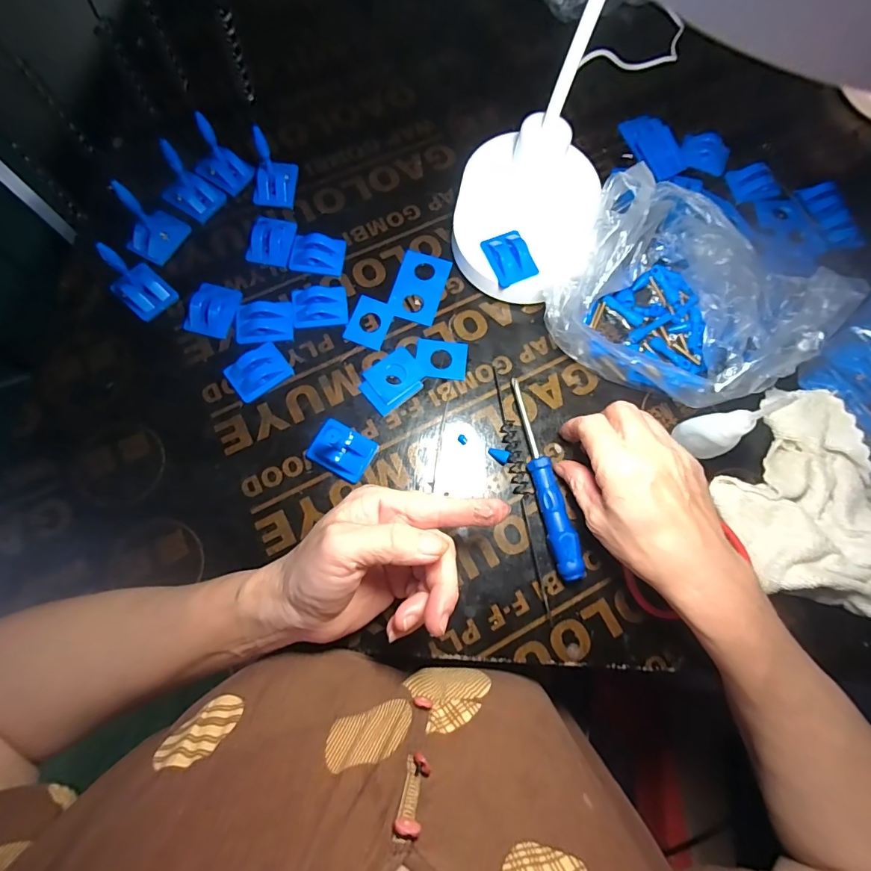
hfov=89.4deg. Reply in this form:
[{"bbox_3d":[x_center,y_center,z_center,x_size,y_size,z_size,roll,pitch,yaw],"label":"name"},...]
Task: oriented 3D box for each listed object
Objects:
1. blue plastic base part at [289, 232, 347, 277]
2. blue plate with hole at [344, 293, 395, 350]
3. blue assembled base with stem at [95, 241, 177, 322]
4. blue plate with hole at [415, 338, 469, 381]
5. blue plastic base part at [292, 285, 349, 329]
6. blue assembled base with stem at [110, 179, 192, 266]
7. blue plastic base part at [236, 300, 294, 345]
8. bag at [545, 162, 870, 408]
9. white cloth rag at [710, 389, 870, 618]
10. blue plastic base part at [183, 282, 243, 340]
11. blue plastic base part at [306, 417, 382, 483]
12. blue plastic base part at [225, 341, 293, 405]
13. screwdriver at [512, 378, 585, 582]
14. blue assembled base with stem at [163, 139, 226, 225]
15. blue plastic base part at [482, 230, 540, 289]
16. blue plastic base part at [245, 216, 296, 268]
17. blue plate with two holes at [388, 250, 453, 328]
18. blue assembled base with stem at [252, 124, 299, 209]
[{"bbox_3d":[-0.098,-0.152,0.367,0.043,0.010,0.035,7,75,0],"label":"blue plastic base part"},{"bbox_3d":[-0.054,-0.093,0.360,0.033,0.004,0.041,19,75,4],"label":"blue plate with hole"},{"bbox_3d":[-0.232,-0.121,0.332,0.037,0.053,0.034,39,77,9],"label":"blue assembled base with stem"},{"bbox_3d":[0.005,-0.062,0.356,0.041,0.004,0.033,7,75,0],"label":"blue plate with hole"},{"bbox_3d":[-0.094,-0.106,0.360,0.043,0.009,0.035,-8,75,-4],"label":"blue plastic base part"},{"bbox_3d":[-0.231,-0.172,0.345,0.035,0.054,0.043,26,76,5],"label":"blue assembled base with stem"},{"bbox_3d":[-0.138,-0.092,0.353,0.045,0.010,0.036,-4,75,-3],"label":"blue plastic base part"},{"bbox_3d":[0.195,-0.109,0.333,0.175,0.084,0.155,29,76,6],"label":"bag"},{"bbox_3d":[0.279,0.050,0.312,0.132,0.040,0.158,-31,78,-9],"label":"white cloth rag"},{"bbox_3d":[-0.178,-0.102,0.349,0.035,0.015,0.044,16,75,3],"label":"blue plastic base part"},{"bbox_3d":[-0.070,0.011,0.328,0.044,0.012,0.035,29,76,6],"label":"blue plastic base part"},{"bbox_3d":[-0.139,-0.050,0.342,0.045,0.012,0.033,-35,78,-10],"label":"blue plastic base part"},{"bbox_3d":[0.080,0.030,0.329,0.017,0.016,0.151,-12,75,-5],"label":"screwdriver"},{"bbox_3d":[-0.205,-0.209,0.359,0.037,0.055,0.035,34,76,7],"label":"blue assembled base with stem"},{"bbox_3d":[0.059,-0.142,0.350,0.032,0.010,0.041,-21,76,-7],"label":"blue plastic base part"},{"bbox_3d":[-0.138,-0.166,0.369,0.035,0.013,0.044,8,75,1],"label":"blue plastic base part"},{"bbox_3d":[-0.014,-0.126,0.372,0.041,0.004,0.064,16,75,3],"label":"blue plate with two holes"},{"bbox_3d":[-0.138,-0.222,0.366,0.033,0.047,0.036,0,75,-2],"label":"blue assembled base with stem"}]

